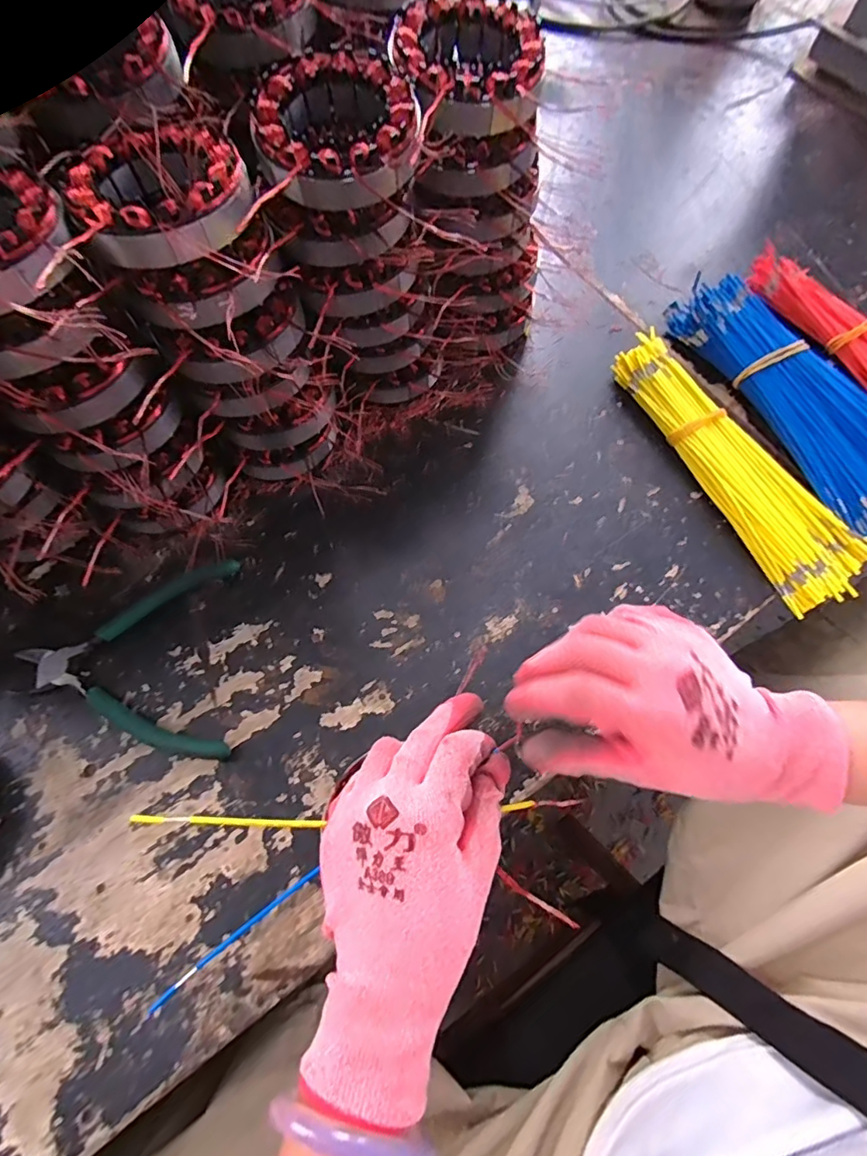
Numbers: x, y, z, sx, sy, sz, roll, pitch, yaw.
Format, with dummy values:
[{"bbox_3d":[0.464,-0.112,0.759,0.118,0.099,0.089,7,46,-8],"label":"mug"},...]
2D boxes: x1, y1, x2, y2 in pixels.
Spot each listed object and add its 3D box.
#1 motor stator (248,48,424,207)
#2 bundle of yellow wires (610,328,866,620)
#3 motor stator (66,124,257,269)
[{"bbox_3d":[-0.051,-0.236,0.283,0.085,0.029,0.094,-3,68,-4],"label":"motor stator"},{"bbox_3d":[0.233,-0.092,0.407,0.071,0.025,0.242,-24,71,-11],"label":"bundle of yellow wires"},{"bbox_3d":[-0.136,-0.195,0.268,0.083,0.027,0.084,1,68,-2],"label":"motor stator"}]

